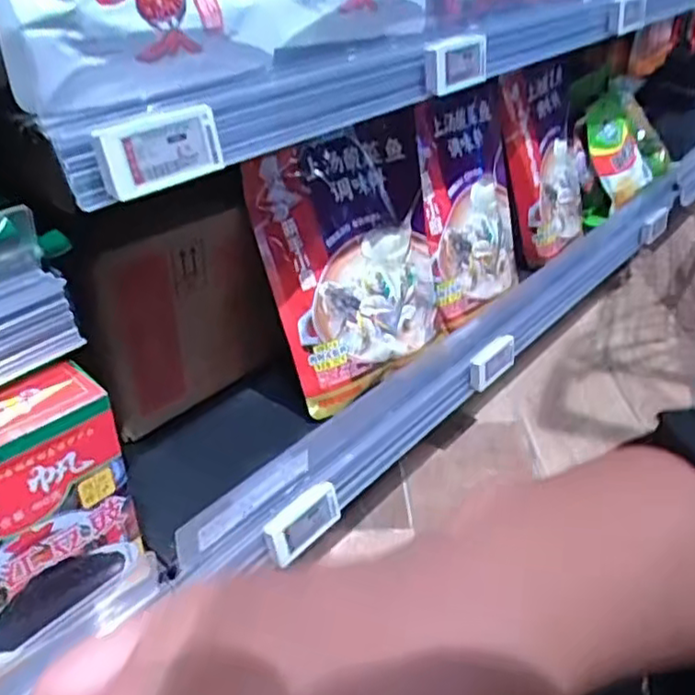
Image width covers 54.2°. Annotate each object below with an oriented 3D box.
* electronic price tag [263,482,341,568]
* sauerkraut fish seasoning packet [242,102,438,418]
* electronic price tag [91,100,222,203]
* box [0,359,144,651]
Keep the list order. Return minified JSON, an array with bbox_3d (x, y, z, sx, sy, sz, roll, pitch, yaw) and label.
[{"bbox_3d":[-0.036,0.137,0.542,0.013,0.040,0.070,0,25,47],"label":"electronic price tag"},{"bbox_3d":[0.014,-0.082,0.615,0.178,0.223,0.035,-25,12,-31],"label":"sauerkraut fish seasoning packet"},{"bbox_3d":[-0.099,-0.106,0.365,0.070,0.036,0.012,-30,27,-37],"label":"electronic price tag"},{"bbox_3d":[-0.190,0.096,0.395,0.118,0.143,0.043,-28,47,-36],"label":"box"}]

